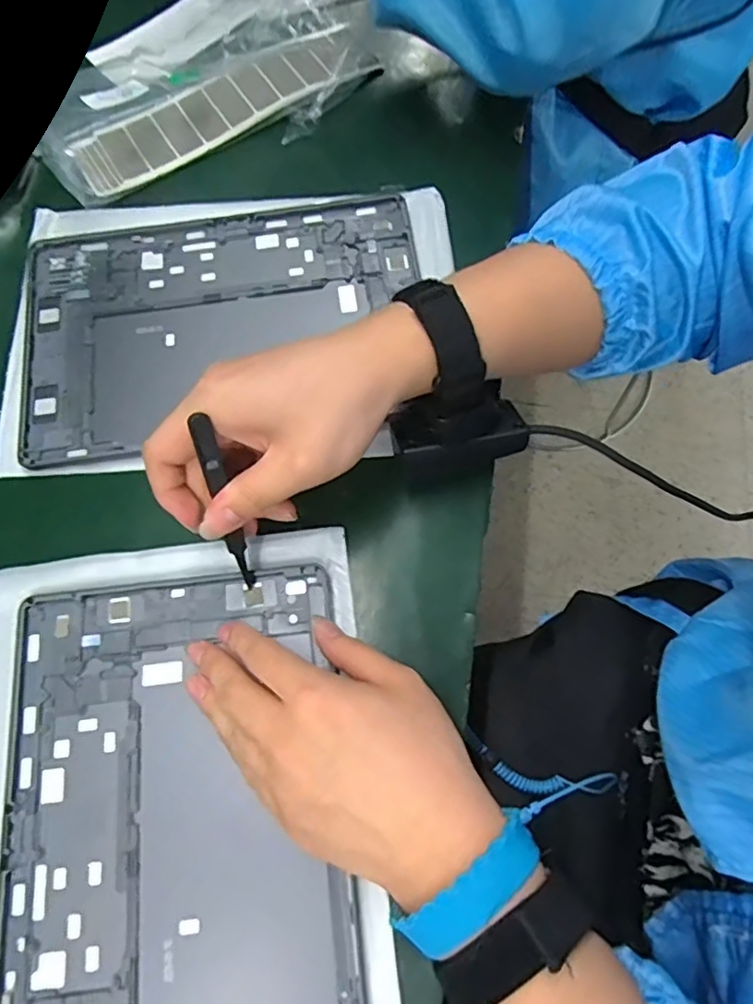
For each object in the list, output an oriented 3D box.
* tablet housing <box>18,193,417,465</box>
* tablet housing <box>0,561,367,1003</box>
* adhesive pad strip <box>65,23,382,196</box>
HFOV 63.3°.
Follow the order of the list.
[{"bbox_3d":[-0.098,-0.114,0.391,0.250,0.009,0.162,-8,71,0],"label":"tablet housing"},{"bbox_3d":[-0.098,0.163,0.297,0.168,0.010,0.254,-7,71,0],"label":"tablet housing"},{"bbox_3d":[-0.109,-0.292,0.444,0.229,0.012,0.058,-28,73,-7],"label":"adhesive pad strip"}]

